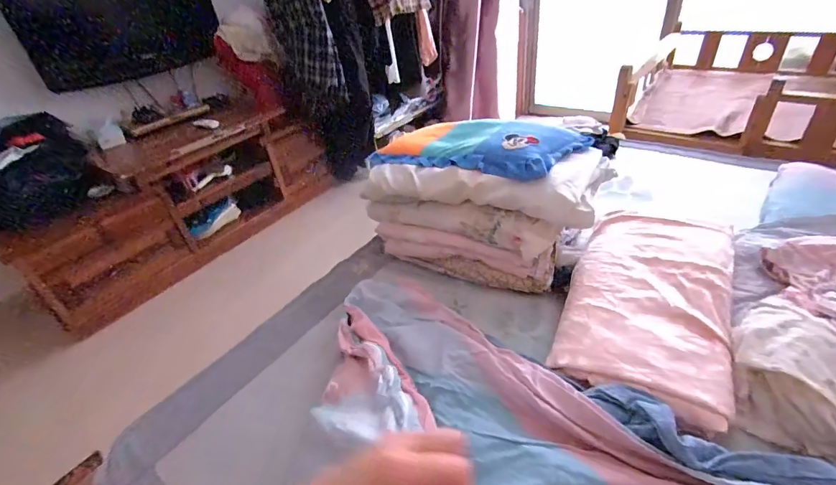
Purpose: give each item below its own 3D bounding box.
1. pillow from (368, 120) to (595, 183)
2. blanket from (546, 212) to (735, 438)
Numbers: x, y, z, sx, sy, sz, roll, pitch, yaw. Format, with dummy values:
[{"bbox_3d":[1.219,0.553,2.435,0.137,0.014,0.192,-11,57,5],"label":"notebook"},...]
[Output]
[{"bbox_3d":[0.141,-0.263,1.039,0.510,0.082,0.296,18,44,30],"label":"pillow"},{"bbox_3d":[0.469,0.105,0.828,0.288,0.077,0.501,13,42,25],"label":"blanket"}]

